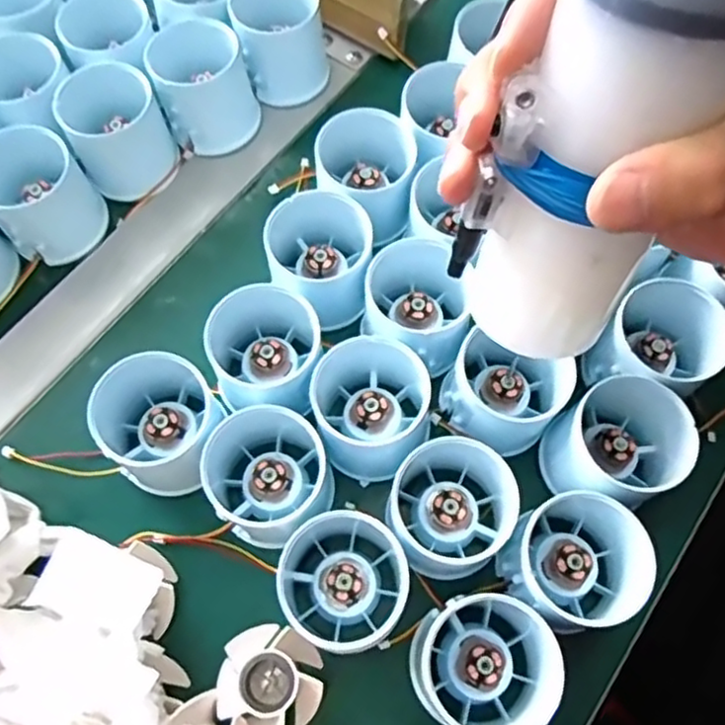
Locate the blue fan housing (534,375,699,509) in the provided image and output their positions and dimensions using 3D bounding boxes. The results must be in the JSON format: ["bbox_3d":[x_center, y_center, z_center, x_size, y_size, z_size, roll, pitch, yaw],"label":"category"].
[{"bbox_3d":[0.115,0.038,0.305,0.057,0.046,0.054,-37,71,-14],"label":"blue fan housing"}]

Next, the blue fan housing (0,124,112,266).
[{"bbox_3d":[-0.172,-0.090,0.361,0.051,0.047,0.055,0,67,1],"label":"blue fan housing"}]

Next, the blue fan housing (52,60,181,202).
[{"bbox_3d":[-0.136,-0.131,0.377,0.050,0.050,0.052,0,67,1],"label":"blue fan housing"}]

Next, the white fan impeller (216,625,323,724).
[{"bbox_3d":[-0.038,0.132,0.279,0.042,0.012,0.040,0,67,1],"label":"white fan impeller"}]

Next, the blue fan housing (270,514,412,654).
[{"bbox_3d":[-0.009,0.092,0.283,0.057,0.044,0.051,17,68,8],"label":"blue fan housing"}]

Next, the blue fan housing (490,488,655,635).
[{"bbox_3d":[0.092,0.085,0.286,0.055,0.047,0.056,0,67,1],"label":"blue fan housing"}]

